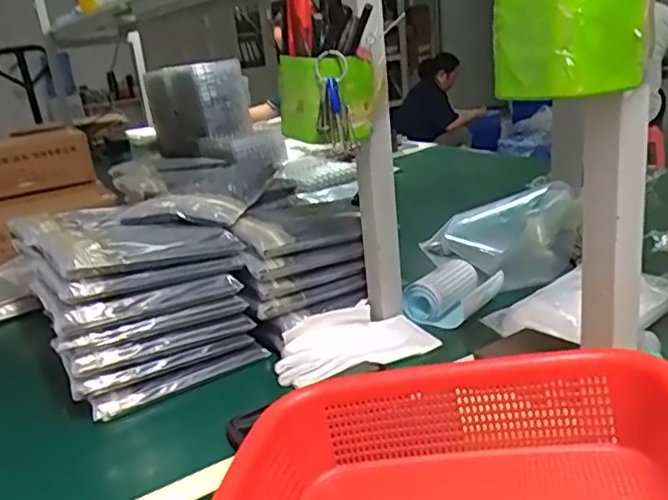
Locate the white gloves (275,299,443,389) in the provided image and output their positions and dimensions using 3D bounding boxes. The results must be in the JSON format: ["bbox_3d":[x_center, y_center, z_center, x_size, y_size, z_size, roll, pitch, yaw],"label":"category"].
[{"bbox_3d":[0.020,0.098,0.688,0.170,0.039,0.090,-11,19,-13],"label":"white gloves"}]

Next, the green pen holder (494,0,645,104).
[{"bbox_3d":[0.140,-0.136,0.382,0.062,0.079,0.062,-15,20,-23],"label":"green pen holder"}]

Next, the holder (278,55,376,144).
[{"bbox_3d":[-0.011,-0.146,0.612,0.093,0.079,0.064,-2,19,11],"label":"holder"}]

